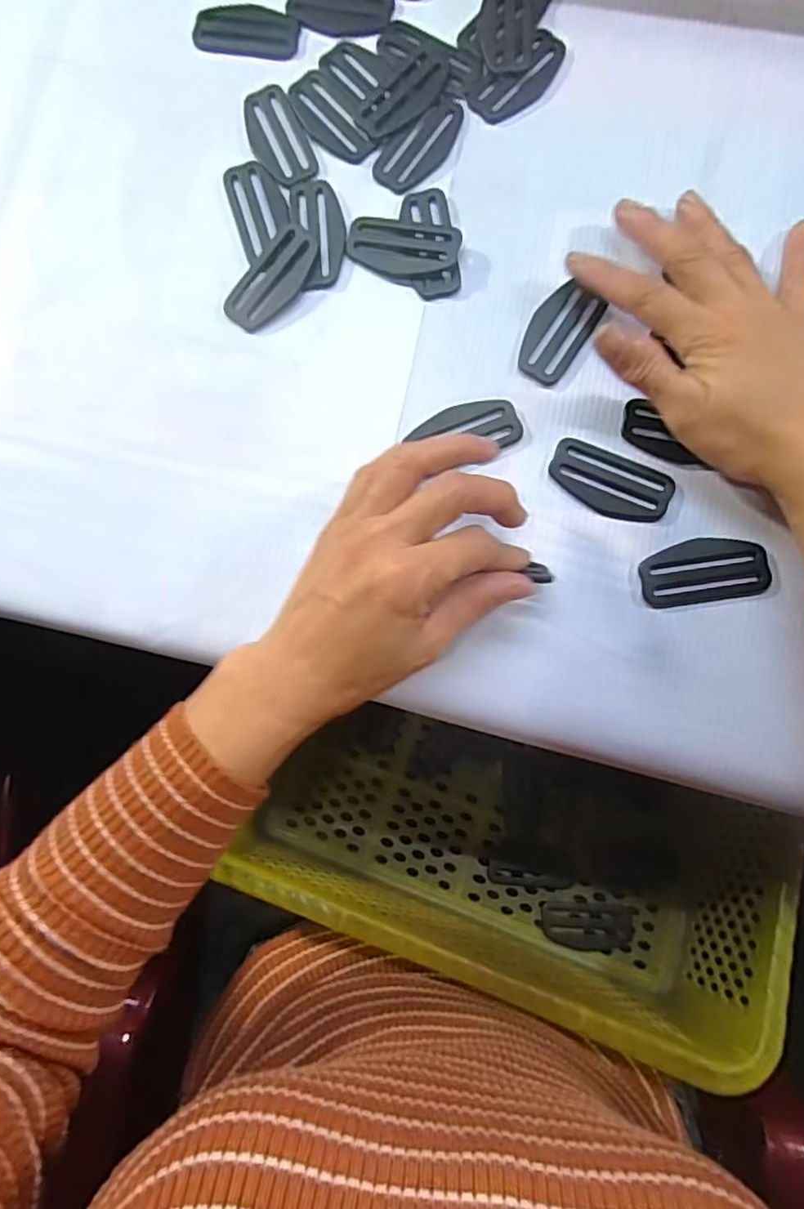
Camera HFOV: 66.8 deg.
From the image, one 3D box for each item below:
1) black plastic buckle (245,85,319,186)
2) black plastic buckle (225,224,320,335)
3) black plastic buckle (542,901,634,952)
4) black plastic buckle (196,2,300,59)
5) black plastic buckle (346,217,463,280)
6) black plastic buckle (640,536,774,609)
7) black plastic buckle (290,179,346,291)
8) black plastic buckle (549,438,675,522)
[{"bbox_3d":[-0.068,-0.254,0.329,0.029,0.004,0.062,-24,82,1],"label":"black plastic buckle"},{"bbox_3d":[-0.069,-0.172,0.322,0.028,0.004,0.060,37,87,7],"label":"black plastic buckle"},{"bbox_3d":[0.127,0.220,0.418,0.061,0.009,0.028,5,84,1],"label":"black plastic buckle"},{"bbox_3d":[-0.086,-0.322,0.341,0.060,0.004,0.029,11,84,5],"label":"black plastic buckle"},{"bbox_3d":[0.000,-0.188,0.318,0.059,0.008,0.031,12,84,5],"label":"black plastic buckle"},{"bbox_3d":[0.144,-0.016,0.289,0.058,0.004,0.030,-9,83,3],"label":"black plastic buckle"},{"bbox_3d":[-0.044,-0.199,0.323,0.027,0.004,0.062,-11,82,3],"label":"black plastic buckle"},{"bbox_3d":[0.102,-0.060,0.297,0.058,0.004,0.029,23,85,6],"label":"black plastic buckle"}]

